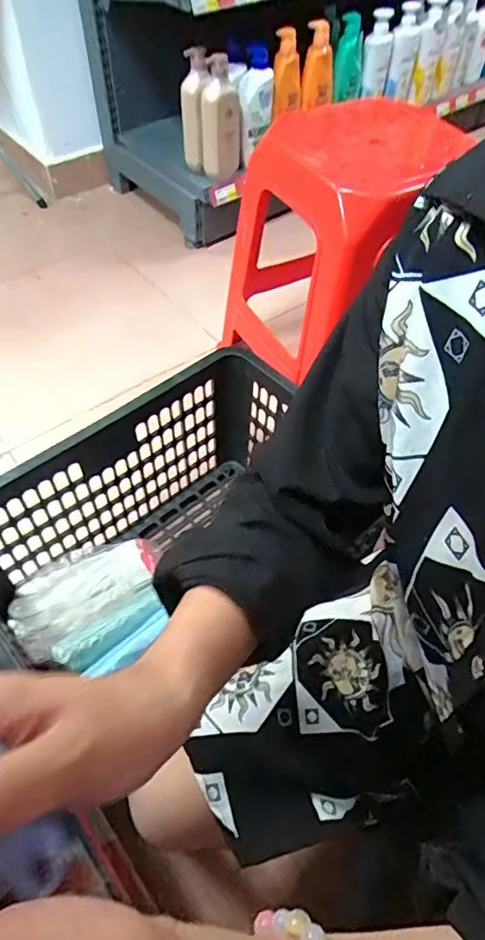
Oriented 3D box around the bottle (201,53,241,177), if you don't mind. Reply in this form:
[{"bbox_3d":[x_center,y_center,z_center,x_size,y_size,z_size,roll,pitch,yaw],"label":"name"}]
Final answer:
[{"bbox_3d":[-0.044,-0.743,1.165,0.068,0.220,0.061,16,53,10],"label":"bottle"}]

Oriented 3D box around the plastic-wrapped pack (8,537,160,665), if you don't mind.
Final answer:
[{"bbox_3d":[-0.226,0.161,0.787,0.213,0.038,0.118,-28,59,-22],"label":"plastic-wrapped pack"}]

